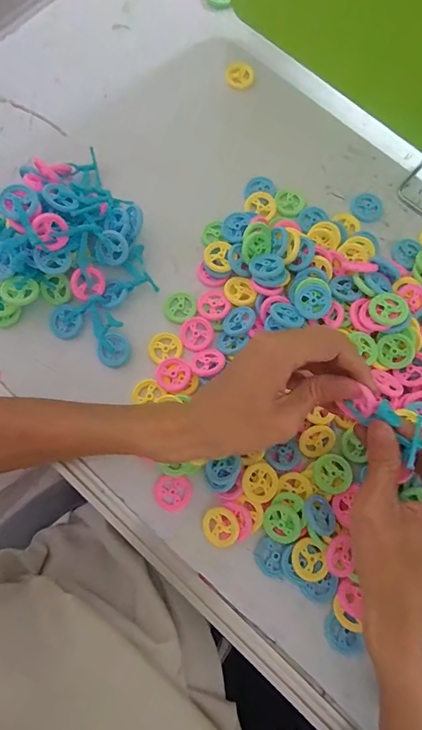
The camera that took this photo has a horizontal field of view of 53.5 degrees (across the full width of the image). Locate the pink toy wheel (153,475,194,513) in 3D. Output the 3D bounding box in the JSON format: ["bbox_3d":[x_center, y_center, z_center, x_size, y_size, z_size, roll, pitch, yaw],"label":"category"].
[{"bbox_3d":[-0.030,0.103,0.336,0.030,0.008,0.029,0,75,0],"label":"pink toy wheel"}]

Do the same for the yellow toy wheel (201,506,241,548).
[{"bbox_3d":[0.008,0.125,0.324,0.028,0.005,0.027,0,75,0],"label":"yellow toy wheel"}]

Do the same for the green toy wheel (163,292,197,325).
[{"bbox_3d":[-0.028,-0.051,0.375,0.029,0.005,0.027,0,75,0],"label":"green toy wheel"}]

